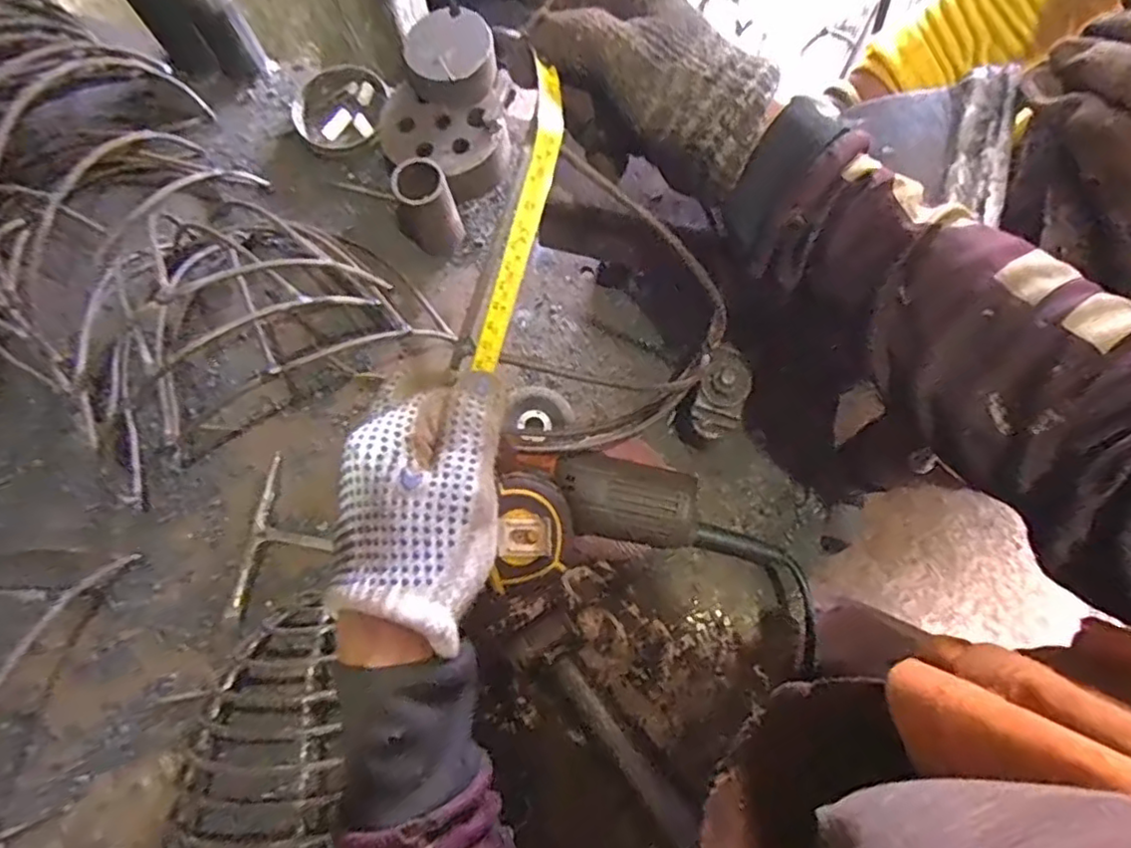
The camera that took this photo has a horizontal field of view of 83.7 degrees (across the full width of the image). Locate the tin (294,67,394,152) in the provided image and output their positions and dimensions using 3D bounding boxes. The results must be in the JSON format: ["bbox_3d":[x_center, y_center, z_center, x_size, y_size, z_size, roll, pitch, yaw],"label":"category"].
[{"bbox_3d":[-0.215,-0.302,0.605,0.080,0.017,0.087,0,75,1],"label":"tin"}]

